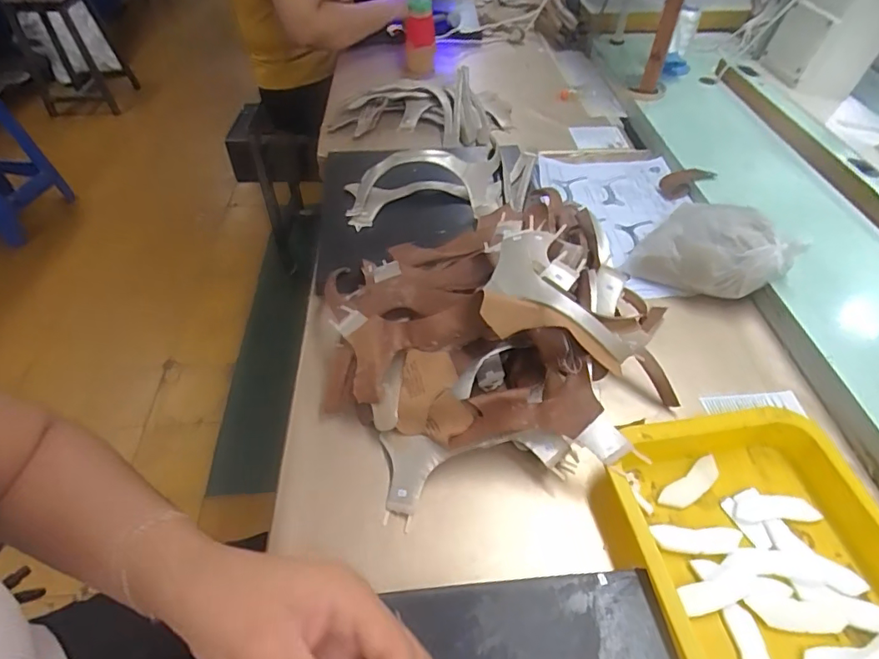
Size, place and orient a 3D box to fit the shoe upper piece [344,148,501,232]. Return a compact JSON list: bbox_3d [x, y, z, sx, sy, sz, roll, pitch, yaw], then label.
[{"bbox_3d":[-0.018,-0.203,0.698,0.222,0.066,0.096,-7,48,-6],"label":"shoe upper piece"}]

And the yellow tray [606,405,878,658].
[{"bbox_3d":[0.259,0.182,0.382,0.207,0.039,0.258,-9,48,-7],"label":"yellow tray"}]

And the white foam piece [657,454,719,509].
[{"bbox_3d":[0.220,0.135,0.443,0.067,0.007,0.022,-28,53,-23],"label":"white foam piece"}]

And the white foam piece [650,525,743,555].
[{"bbox_3d":[0.208,0.169,0.409,0.069,0.004,0.021,3,48,3],"label":"white foam piece"}]

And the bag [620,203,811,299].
[{"bbox_3d":[0.318,-0.092,0.606,0.164,0.076,0.097,13,49,12],"label":"bag"}]

